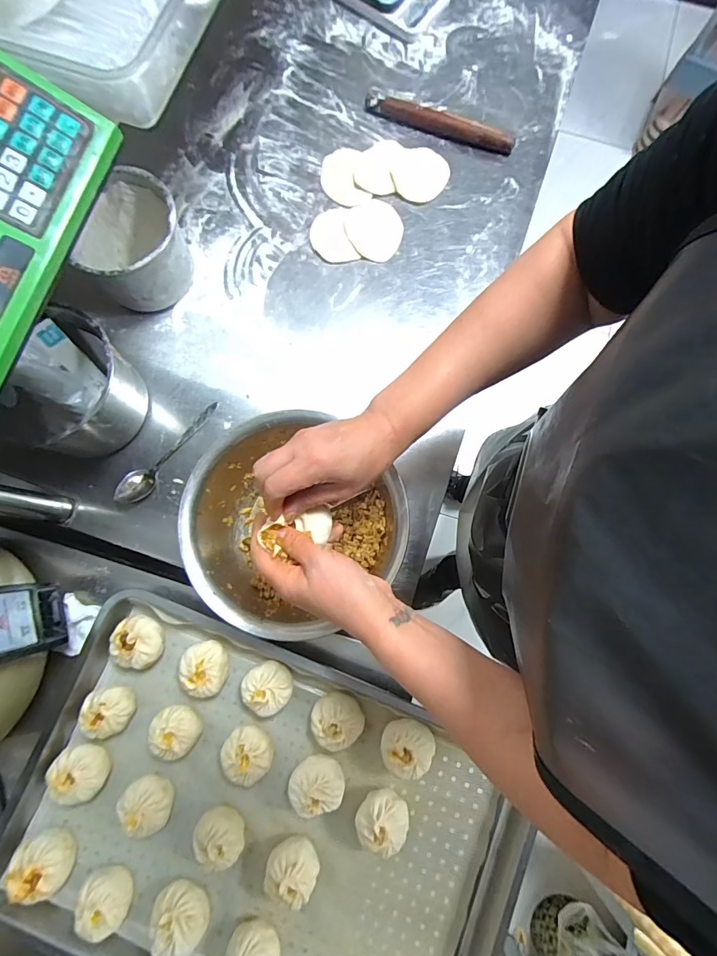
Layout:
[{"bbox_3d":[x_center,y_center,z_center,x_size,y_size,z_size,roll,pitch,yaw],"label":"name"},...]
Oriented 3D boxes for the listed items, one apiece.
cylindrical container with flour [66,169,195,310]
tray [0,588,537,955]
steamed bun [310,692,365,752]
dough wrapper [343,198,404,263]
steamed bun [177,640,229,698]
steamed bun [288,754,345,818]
[{"bbox_3d":[-0.313,-0.328,0.605,0.139,0.112,0.151,34,83,7],"label":"cylindrical container with flour"},{"bbox_3d":[-0.110,0.419,0.513,0.602,0.063,0.390,20,81,5],"label":"tray"},{"bbox_3d":[-0.027,0.302,0.526,0.062,0.047,0.059,0,80,-1],"label":"steamed bun"},{"bbox_3d":[0.026,-0.398,0.668,0.090,0.008,0.105,-23,80,-3],"label":"dough wrapper"},{"bbox_3d":[-0.194,0.242,0.537,0.058,0.047,0.065,-15,81,-3],"label":"steamed bun"},{"bbox_3d":[-0.050,0.373,0.518,0.062,0.046,0.056,-18,81,-4],"label":"steamed bun"}]

